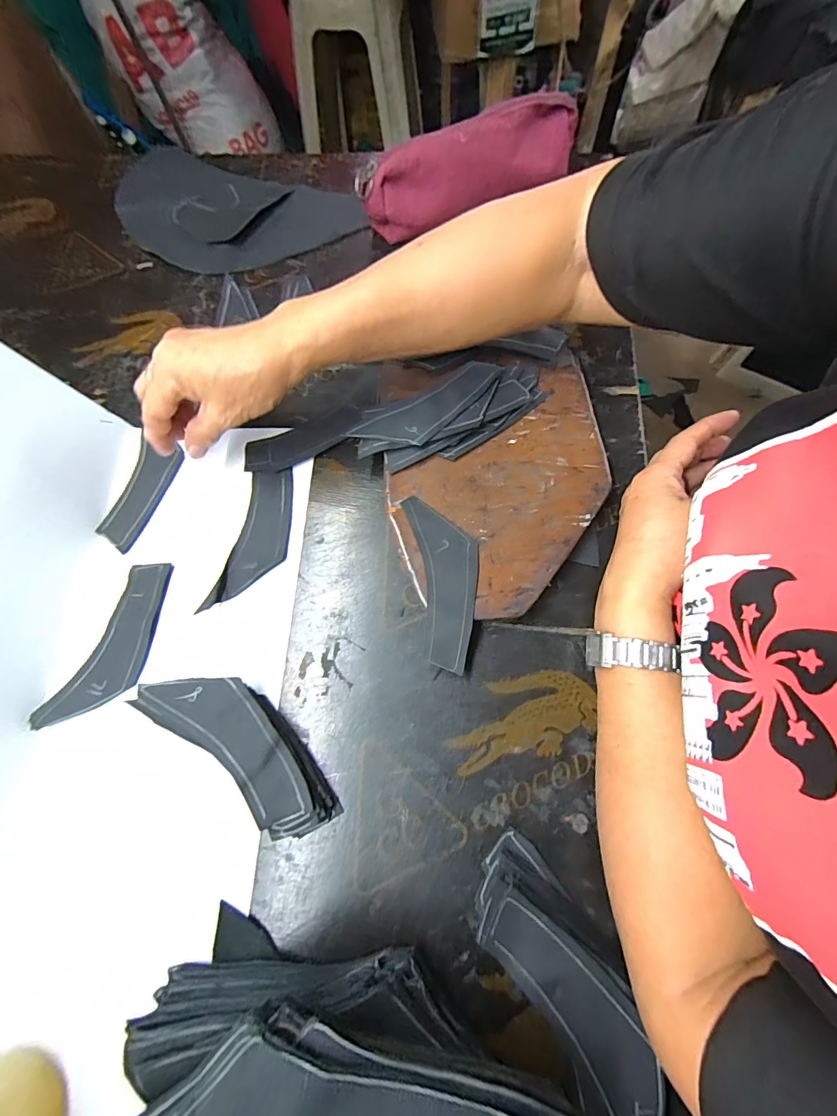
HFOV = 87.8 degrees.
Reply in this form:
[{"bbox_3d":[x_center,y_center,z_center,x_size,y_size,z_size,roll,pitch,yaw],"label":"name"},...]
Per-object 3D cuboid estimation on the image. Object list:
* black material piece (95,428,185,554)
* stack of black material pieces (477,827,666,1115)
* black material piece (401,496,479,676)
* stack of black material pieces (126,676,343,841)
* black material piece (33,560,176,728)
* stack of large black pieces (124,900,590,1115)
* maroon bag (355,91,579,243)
[{"bbox_3d":[-0.237,-0.054,0.370,0.034,0.007,0.094,21,78,-15],"label":"black material piece"},{"bbox_3d":[0.088,0.244,0.244,0.054,0.026,0.155,-34,72,-8],"label":"stack of black material pieces"},{"bbox_3d":[0.022,0.015,0.321,0.046,0.007,0.129,-9,74,3],"label":"black material piece"},{"bbox_3d":[-0.117,0.123,0.293,0.148,0.022,0.053,35,76,14],"label":"stack of black material pieces"},{"bbox_3d":[-0.227,0.066,0.331,0.047,0.006,0.132,22,70,1],"label":"black material piece"},{"bbox_3d":[-0.037,0.250,0.209,0.222,0.095,0.073,7,71,5],"label":"stack of large black pieces"},{"bbox_3d":[0.055,-0.385,0.432,0.229,0.068,0.040,-22,71,-4],"label":"maroon bag"}]

